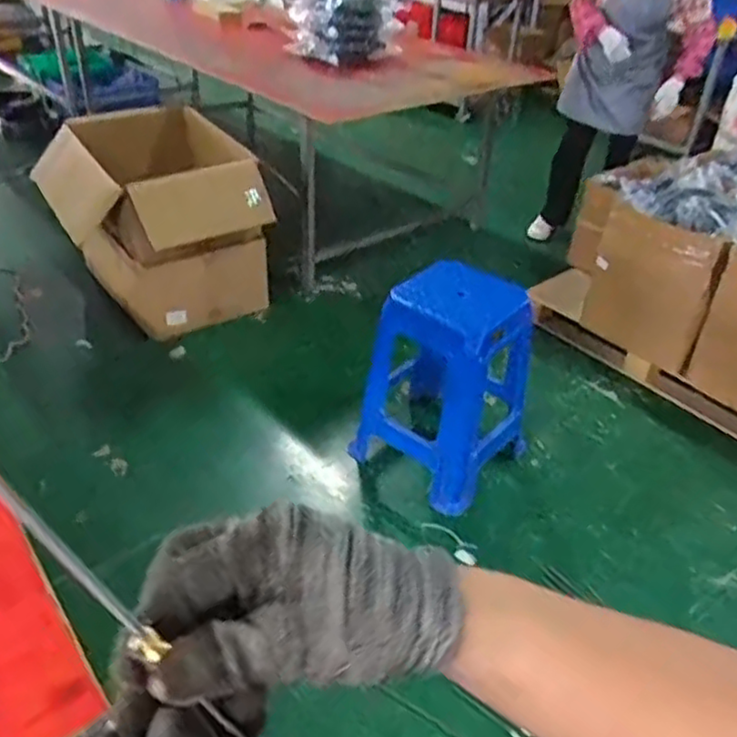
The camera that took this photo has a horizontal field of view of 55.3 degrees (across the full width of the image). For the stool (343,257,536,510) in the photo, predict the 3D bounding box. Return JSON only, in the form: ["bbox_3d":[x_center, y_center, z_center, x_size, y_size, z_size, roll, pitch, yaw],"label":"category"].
[{"bbox_3d":[0.204,0.021,1.936,0.404,0.588,0.367,28,43,29],"label":"stool"}]

